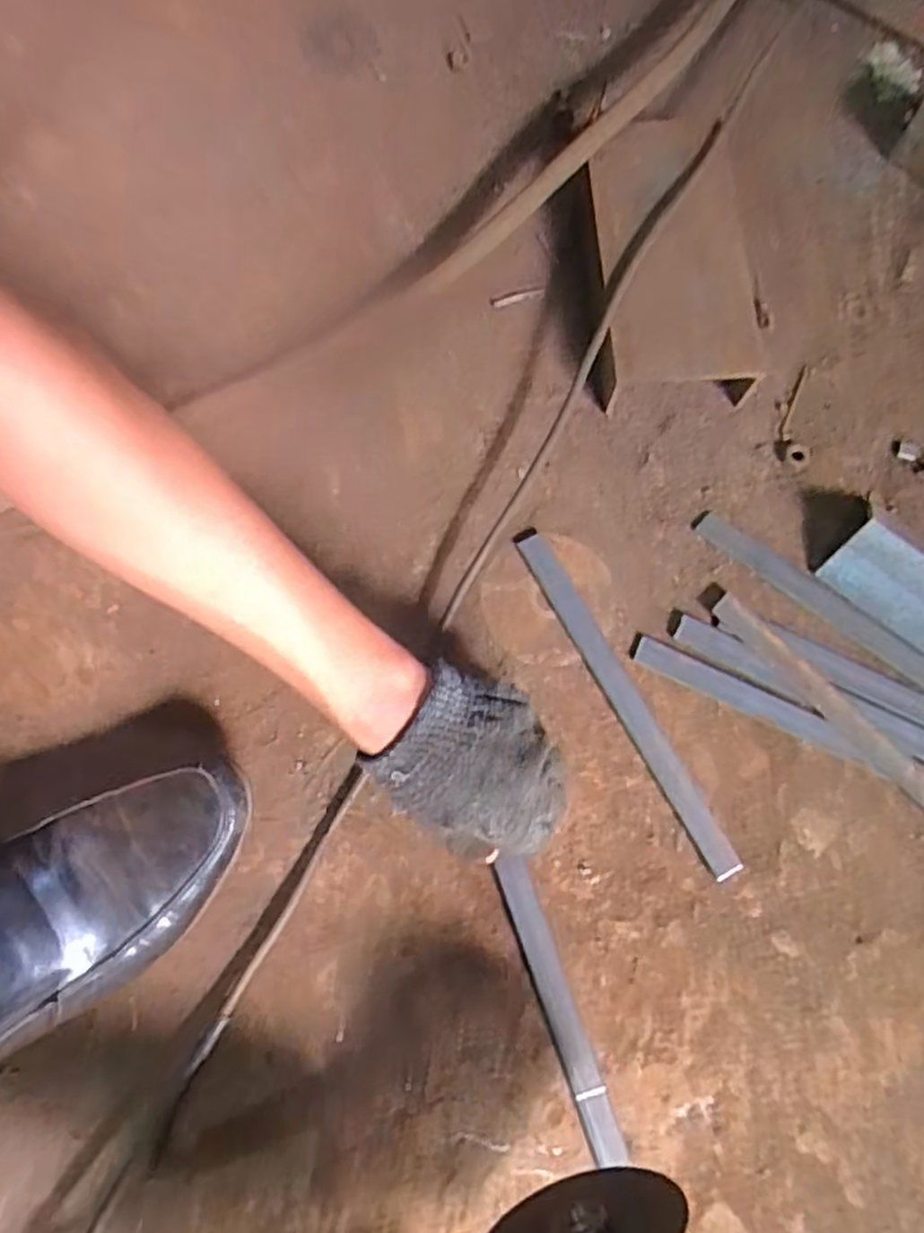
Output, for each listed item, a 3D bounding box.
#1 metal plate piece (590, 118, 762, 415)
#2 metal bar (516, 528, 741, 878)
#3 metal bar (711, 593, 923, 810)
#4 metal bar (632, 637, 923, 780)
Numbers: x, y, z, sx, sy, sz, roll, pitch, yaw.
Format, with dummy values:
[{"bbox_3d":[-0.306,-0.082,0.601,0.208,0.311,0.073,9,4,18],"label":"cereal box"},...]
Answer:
[{"bbox_3d":[0.157,-0.265,0.522,0.116,0.040,0.218,-2,77,0],"label":"metal plate piece"},{"bbox_3d":[0.107,0.052,0.470,0.020,0.004,0.249,-29,79,-6],"label":"metal bar"},{"bbox_3d":[0.258,0.074,0.462,0.019,0.004,0.240,-43,81,-8],"label":"metal bar"},{"bbox_3d":[0.225,0.072,0.464,0.242,0.004,0.019,25,79,6],"label":"metal bar"}]

